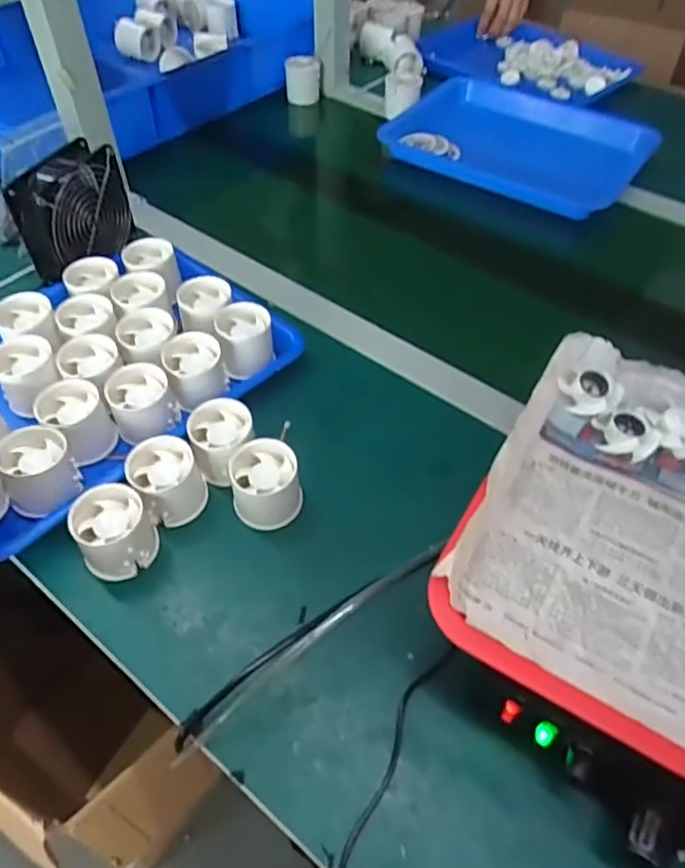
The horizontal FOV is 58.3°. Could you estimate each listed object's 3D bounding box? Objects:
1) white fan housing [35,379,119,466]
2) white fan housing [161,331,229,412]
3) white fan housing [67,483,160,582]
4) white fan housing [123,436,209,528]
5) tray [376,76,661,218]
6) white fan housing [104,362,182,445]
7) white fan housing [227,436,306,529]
[{"bbox_3d":[-0.226,-0.011,0.524,0.051,0.050,0.060,-27,58,-20],"label":"white fan housing"},{"bbox_3d":[-0.131,-0.058,0.550,0.051,0.037,0.057,-19,55,-15],"label":"white fan housing"},{"bbox_3d":[-0.170,0.075,0.463,0.052,0.055,0.053,1,53,-1],"label":"white fan housing"},{"bbox_3d":[-0.137,0.039,0.490,0.051,0.055,0.054,1,53,-1],"label":"white fan housing"},{"bbox_3d":[0.267,-0.441,0.894,0.345,0.033,0.304,23,54,16],"label":"tray"},{"bbox_3d":[-0.171,-0.026,0.535,0.057,0.048,0.057,-19,55,-15],"label":"white fan housing"},{"bbox_3d":[-0.060,0.041,0.490,0.053,0.053,0.052,-9,54,-8],"label":"white fan housing"}]

